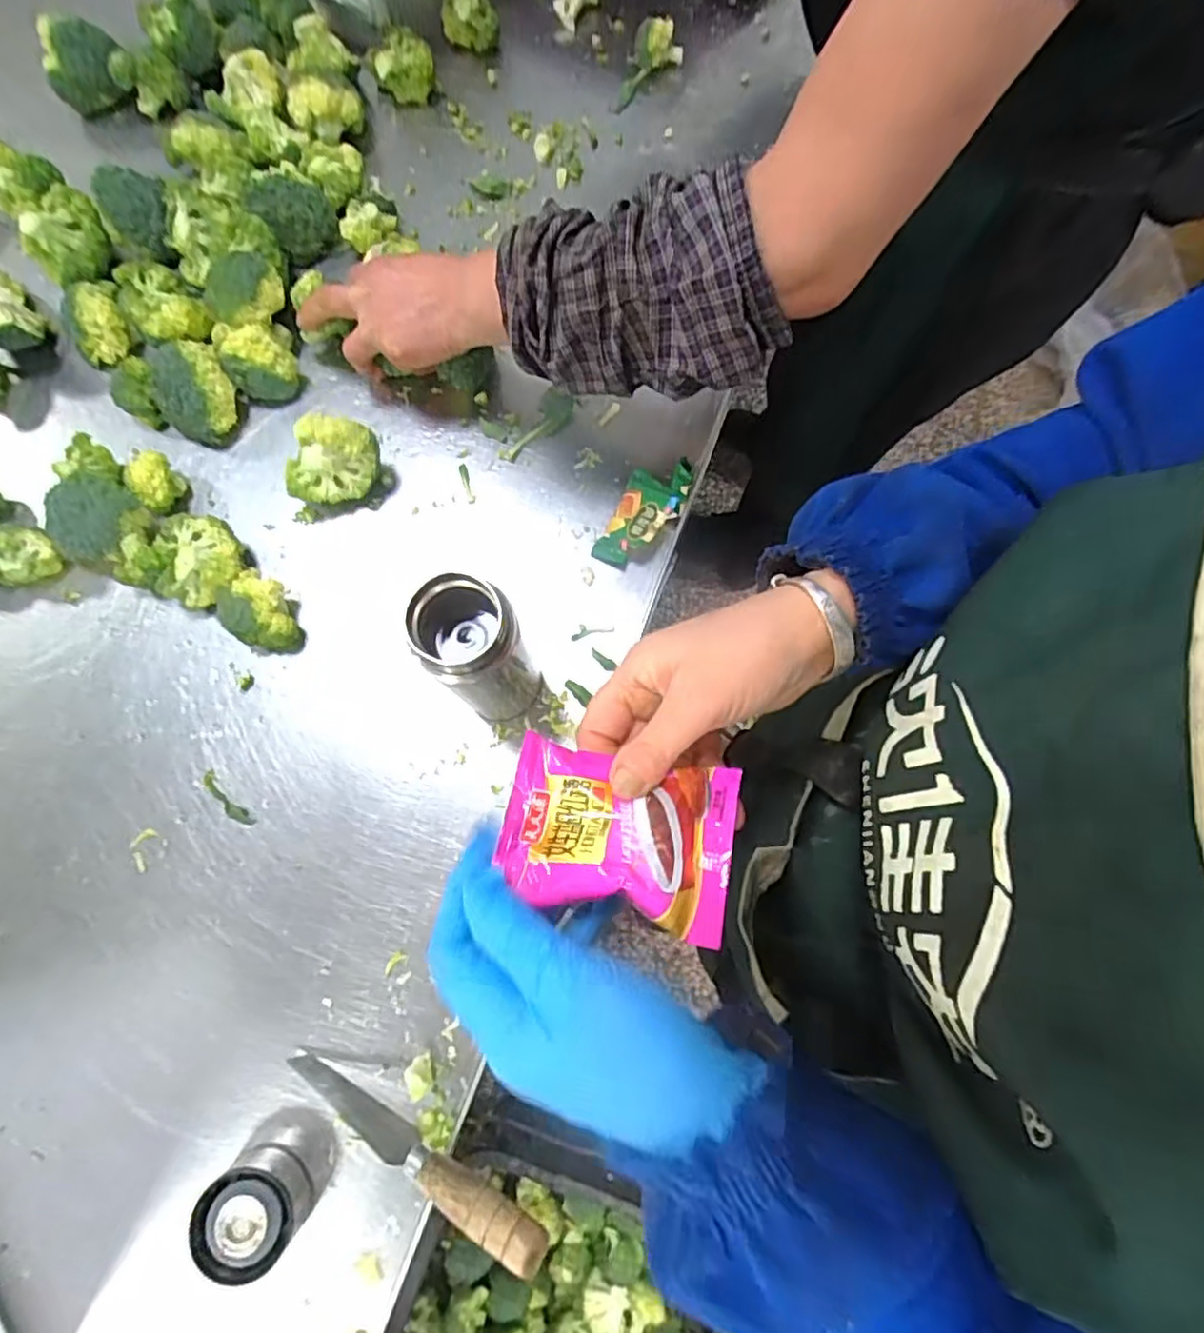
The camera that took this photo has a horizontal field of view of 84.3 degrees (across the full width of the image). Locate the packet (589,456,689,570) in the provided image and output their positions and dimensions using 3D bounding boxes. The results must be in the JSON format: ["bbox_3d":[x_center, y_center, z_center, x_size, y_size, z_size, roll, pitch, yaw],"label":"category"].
[{"bbox_3d":[0.035,-0.125,0.540,0.051,0.026,0.095,25,78,4],"label":"packet"}]

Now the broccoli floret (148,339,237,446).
[{"bbox_3d":[-0.328,-0.221,0.540,0.063,0.055,0.058,0,78,-1],"label":"broccoli floret"}]

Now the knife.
[{"bbox_3d":[-0.121,0.301,0.416,0.202,0.024,0.022,18,77,26],"label":"knife"}]

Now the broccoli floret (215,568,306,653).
[{"bbox_3d":[-0.263,-0.042,0.511,0.047,0.048,0.061,-44,82,-9],"label":"broccoli floret"}]

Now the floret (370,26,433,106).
[{"bbox_3d":[-0.185,-0.560,0.619,0.060,0.039,0.043,30,79,5],"label":"floret"}]

